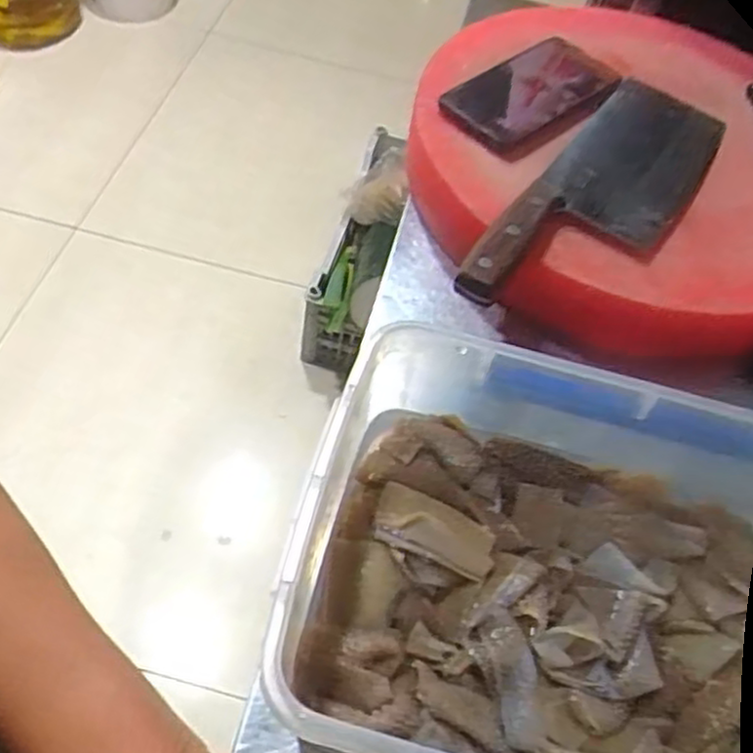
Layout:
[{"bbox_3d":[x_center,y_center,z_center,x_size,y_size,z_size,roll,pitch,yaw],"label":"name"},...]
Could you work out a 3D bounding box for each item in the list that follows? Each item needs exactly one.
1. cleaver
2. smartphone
[{"bbox_3d":[0.174,-0.136,0.559,0.098,0.025,0.308,30,56,14],"label":"cleaver"},{"bbox_3d":[0.128,-0.230,0.623,0.155,0.012,0.081,-37,70,-21],"label":"smartphone"}]

